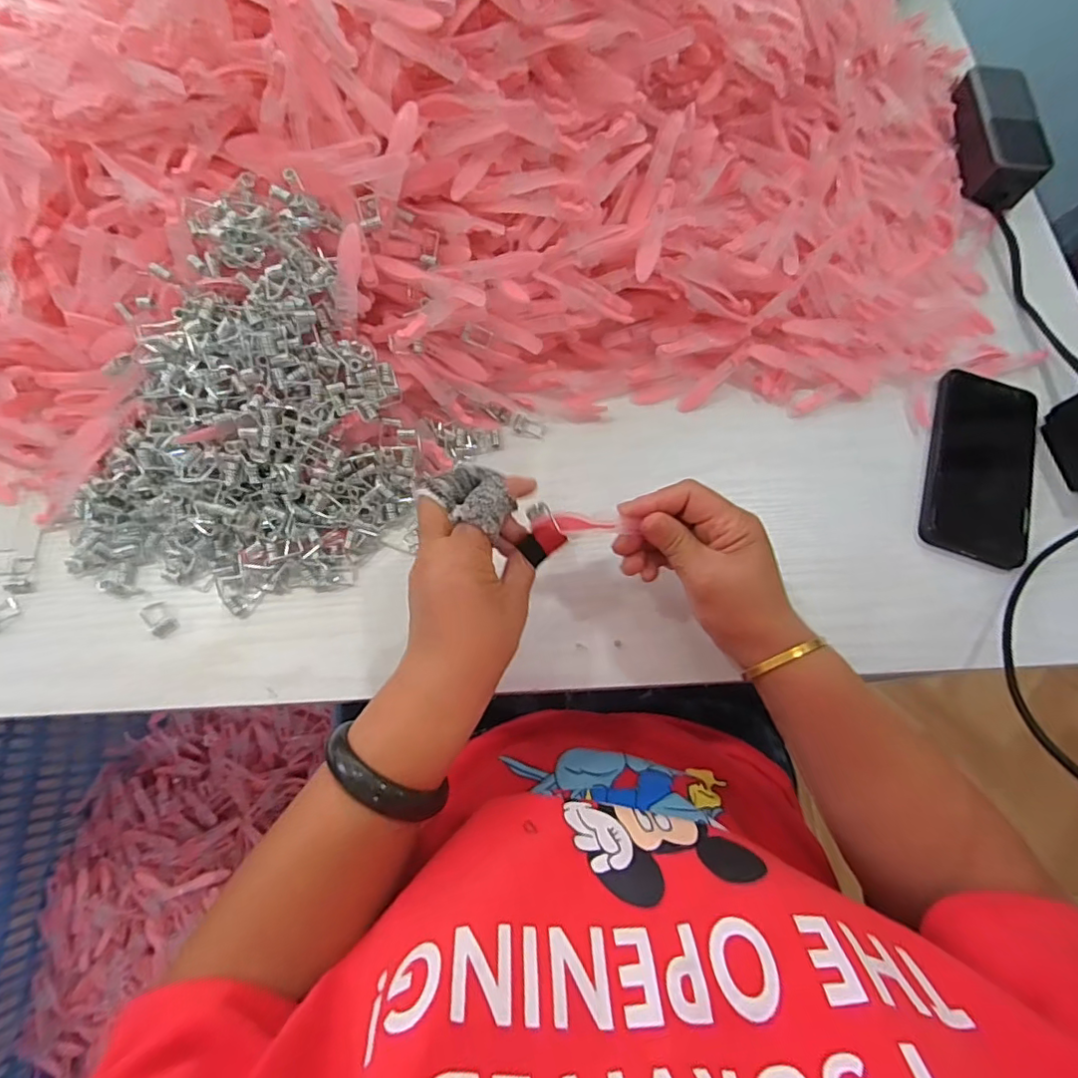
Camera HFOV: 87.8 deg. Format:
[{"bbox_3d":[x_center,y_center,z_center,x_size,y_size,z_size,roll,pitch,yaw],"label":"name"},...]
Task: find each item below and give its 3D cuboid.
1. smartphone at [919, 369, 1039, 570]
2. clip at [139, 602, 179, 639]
[{"bbox_3d":[0.342,-0.056,0.431,0.080,0.012,0.151,19,71,3],"label":"smartphone"},{"bbox_3d":[-0.251,0.052,0.369,0.025,0.008,0.016,43,74,10],"label":"clip"}]

